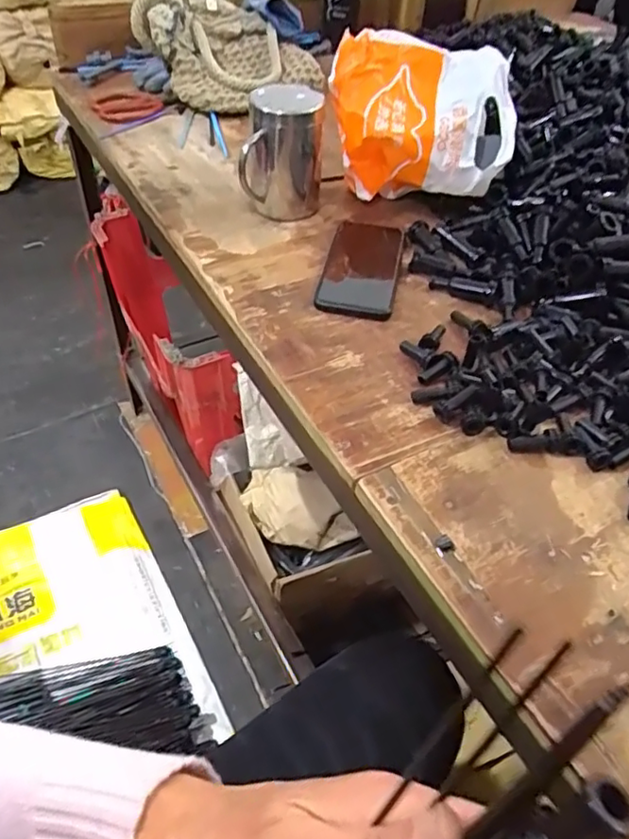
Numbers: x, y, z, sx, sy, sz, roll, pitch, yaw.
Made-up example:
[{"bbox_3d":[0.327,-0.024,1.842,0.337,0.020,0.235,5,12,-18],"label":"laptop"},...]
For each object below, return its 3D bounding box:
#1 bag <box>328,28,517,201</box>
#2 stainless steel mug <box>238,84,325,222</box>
[{"bbox_3d":[0.116,-0.328,0.664,0.196,0.124,0.111,9,48,5],"label":"bag"},{"bbox_3d":[-0.035,-0.284,0.652,0.078,0.125,0.087,13,48,8],"label":"stainless steel mug"}]

